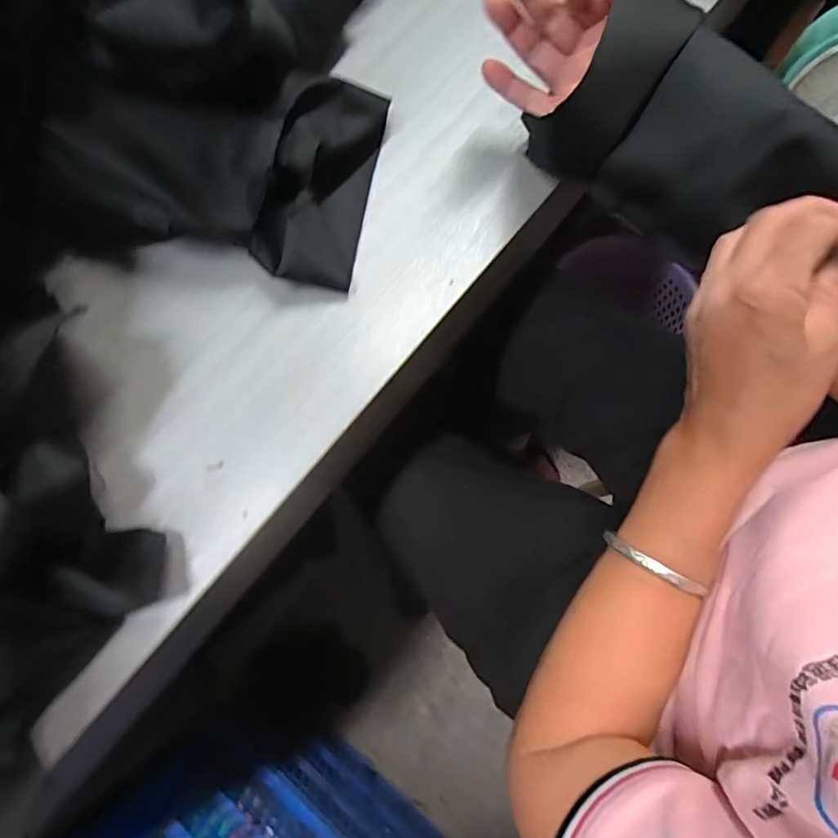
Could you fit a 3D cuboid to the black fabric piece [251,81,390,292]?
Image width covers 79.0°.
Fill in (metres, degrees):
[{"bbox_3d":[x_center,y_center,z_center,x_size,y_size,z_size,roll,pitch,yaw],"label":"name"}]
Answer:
[{"bbox_3d":[-0.067,-0.164,0.350,0.063,0.041,0.149,11,77,1],"label":"black fabric piece"}]

